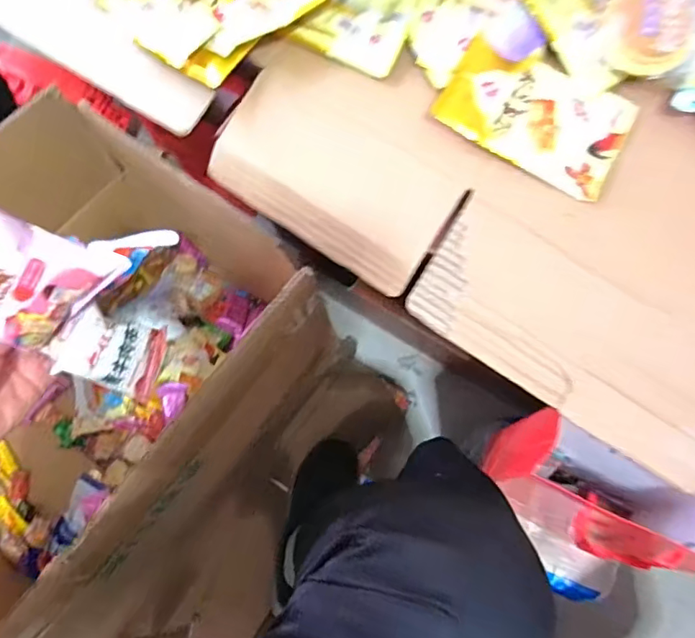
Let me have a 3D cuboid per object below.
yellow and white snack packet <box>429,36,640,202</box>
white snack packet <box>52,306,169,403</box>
[{"bbox_3d":[0.160,-0.174,0.447,0.151,0.018,0.100,27,76,8],"label":"yellow and white snack packet"},{"bbox_3d":[-0.198,0.029,0.456,0.018,0.085,0.064,-2,69,35],"label":"white snack packet"}]

